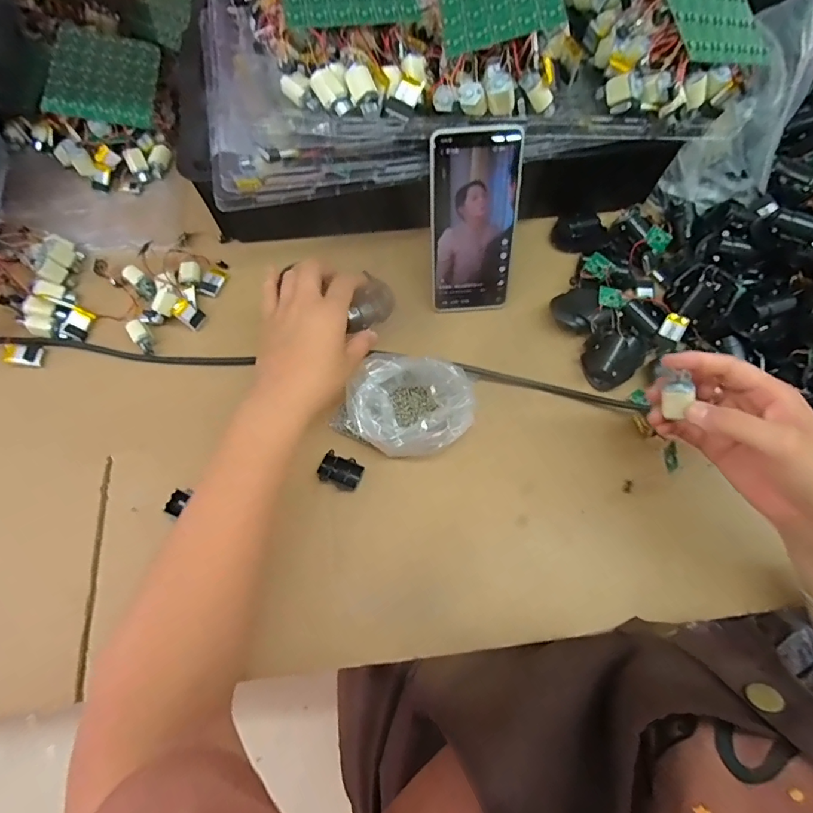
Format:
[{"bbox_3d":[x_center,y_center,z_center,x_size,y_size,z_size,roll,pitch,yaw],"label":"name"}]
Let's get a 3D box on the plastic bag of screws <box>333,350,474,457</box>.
[{"bbox_3d":[-0.001,-0.001,0.429,0.121,0.049,0.089,21,70,8],"label":"plastic bag of screws"}]

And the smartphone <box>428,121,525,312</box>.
[{"bbox_3d":[0.065,-0.167,0.440,0.083,0.167,0.007,-3,40,3],"label":"smartphone"}]

